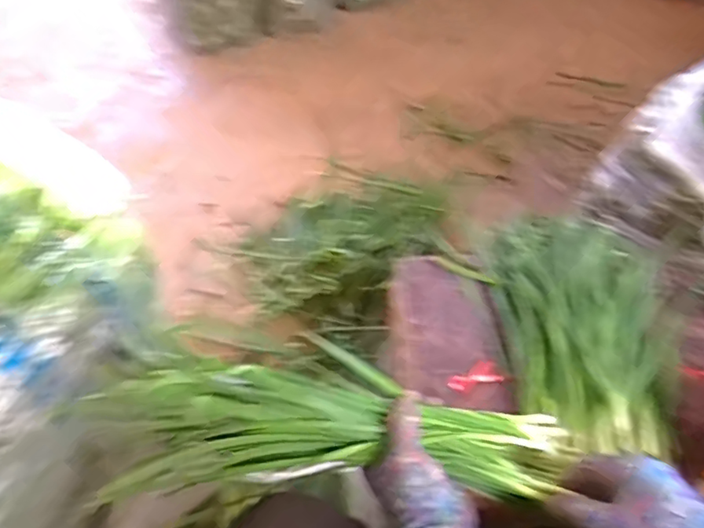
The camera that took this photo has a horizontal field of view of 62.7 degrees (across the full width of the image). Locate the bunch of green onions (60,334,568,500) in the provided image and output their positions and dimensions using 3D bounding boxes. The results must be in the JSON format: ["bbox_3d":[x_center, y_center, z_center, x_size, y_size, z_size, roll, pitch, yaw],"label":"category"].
[{"bbox_3d":[-0.010,0.140,0.531,0.408,0.078,0.129,5,46,-1],"label":"bunch of green onions"}]

